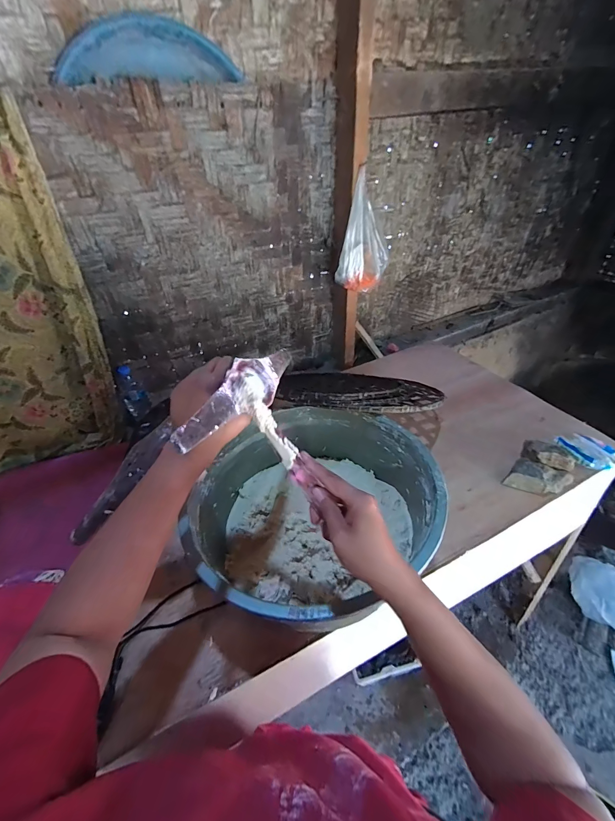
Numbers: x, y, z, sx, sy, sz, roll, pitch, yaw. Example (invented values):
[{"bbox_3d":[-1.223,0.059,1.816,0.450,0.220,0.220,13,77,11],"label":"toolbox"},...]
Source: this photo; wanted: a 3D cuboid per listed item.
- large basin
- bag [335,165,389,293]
[{"bbox_3d":[0.013,0.166,0.586,0.388,0.147,0.399,-3,39,3],"label":"large basin"},{"bbox_3d":[0.154,-0.479,0.943,0.142,0.268,0.072,4,40,11],"label":"bag"}]

